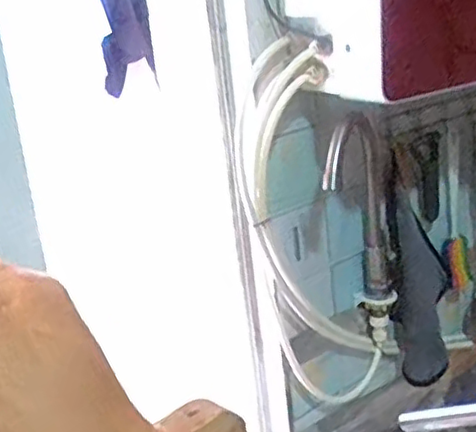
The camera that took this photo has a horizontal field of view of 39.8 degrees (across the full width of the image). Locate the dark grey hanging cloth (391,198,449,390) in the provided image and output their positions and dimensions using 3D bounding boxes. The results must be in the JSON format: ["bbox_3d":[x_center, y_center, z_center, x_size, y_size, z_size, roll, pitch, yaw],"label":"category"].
[{"bbox_3d":[0.294,0.109,1.007,0.134,0.278,0.054,-16,11,-41],"label":"dark grey hanging cloth"}]

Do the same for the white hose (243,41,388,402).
[{"bbox_3d":[0.104,0.037,0.864,0.168,0.506,0.178,-1,18,15],"label":"white hose"}]

